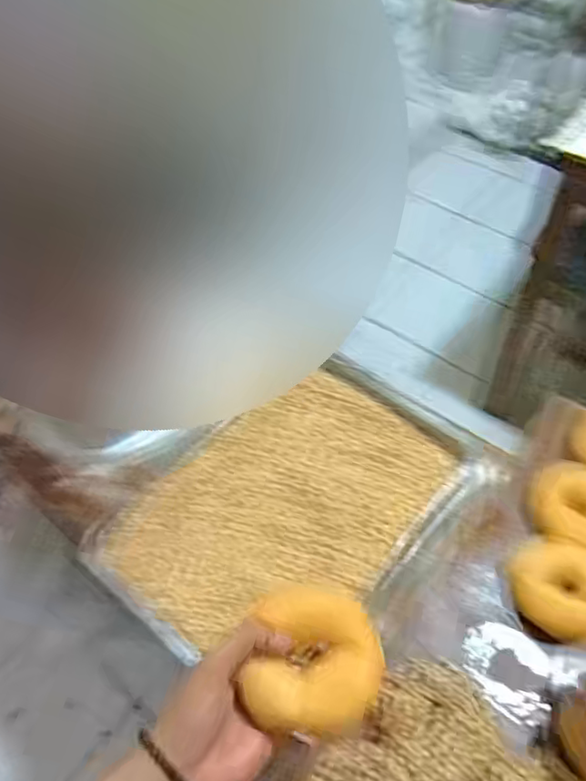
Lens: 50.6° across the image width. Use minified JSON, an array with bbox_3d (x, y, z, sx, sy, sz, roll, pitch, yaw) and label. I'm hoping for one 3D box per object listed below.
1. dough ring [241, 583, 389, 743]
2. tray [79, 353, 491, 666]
[{"bbox_3d":[0.015,0.188,0.435,0.090,0.034,0.090,0,74,-2],"label":"dough ring"},{"bbox_3d":[0.001,0.122,0.690,0.275,0.030,0.383,35,63,24],"label":"tray"}]

